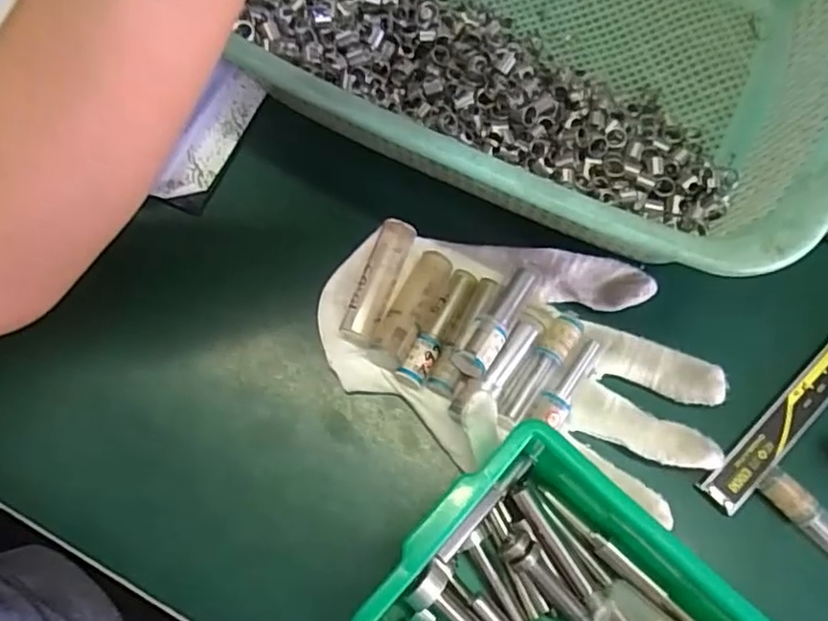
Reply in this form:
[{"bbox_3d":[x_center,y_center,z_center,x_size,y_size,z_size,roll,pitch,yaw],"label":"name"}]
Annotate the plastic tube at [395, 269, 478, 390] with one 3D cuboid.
[{"bbox_3d":[0.010,0.007,0.280,0.013,0.010,0.059,27,74,7],"label":"plastic tube"}]

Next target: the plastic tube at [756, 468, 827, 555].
[{"bbox_3d":[0.168,0.090,0.255,0.012,0.009,0.057,-43,78,-13],"label":"plastic tube"}]

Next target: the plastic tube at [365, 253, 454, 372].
[{"bbox_3d":[0.000,-0.001,0.279,0.021,0.017,0.057,23,73,6],"label":"plastic tube"}]

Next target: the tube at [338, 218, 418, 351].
[{"bbox_3d":[-0.018,-0.013,0.283,0.019,0.015,0.058,21,73,5],"label":"tube"}]

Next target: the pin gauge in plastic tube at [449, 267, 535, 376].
[{"bbox_3d":[0.038,0.004,0.273,0.015,0.018,0.055,36,75,10],"label":"pin gauge in plastic tube"}]

